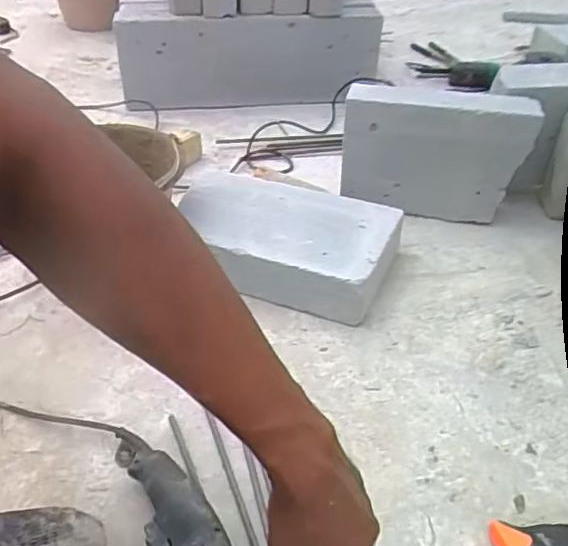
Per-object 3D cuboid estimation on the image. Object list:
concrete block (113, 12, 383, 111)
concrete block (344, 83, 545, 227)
[{"bbox_3d":[-0.076,-0.486,1.320,0.576,0.188,0.122,-5,42,-8],"label":"concrete block"},{"bbox_3d":[0.236,-0.189,0.943,0.273,0.194,0.076,7,40,6],"label":"concrete block"}]

